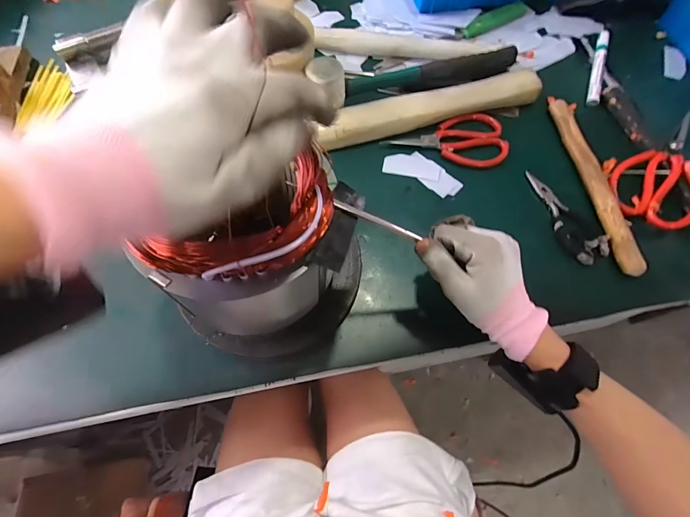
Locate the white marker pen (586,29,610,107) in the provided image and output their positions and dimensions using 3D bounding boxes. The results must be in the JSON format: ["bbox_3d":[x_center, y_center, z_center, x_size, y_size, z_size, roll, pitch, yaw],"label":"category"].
[{"bbox_3d":[0.361,-0.271,0.509,0.018,0.019,0.145,21,67,8],"label":"white marker pen"}]

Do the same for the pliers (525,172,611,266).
[{"bbox_3d":[0.252,-0.050,0.419,0.041,0.010,0.125,-28,69,-13],"label":"pliers"}]

